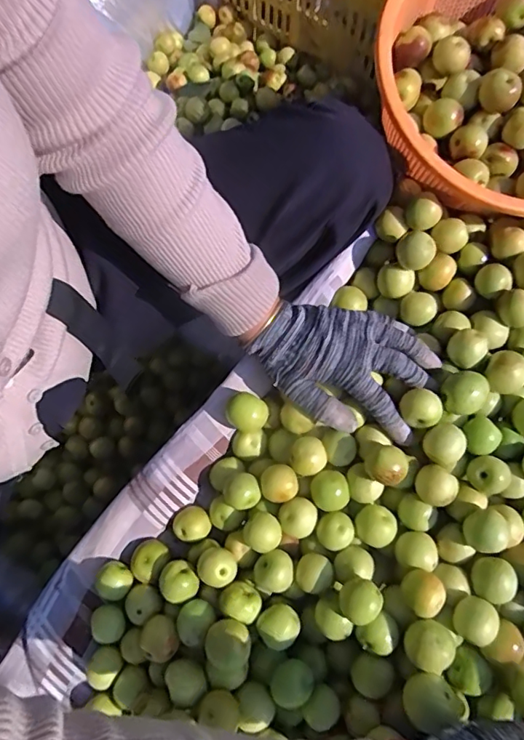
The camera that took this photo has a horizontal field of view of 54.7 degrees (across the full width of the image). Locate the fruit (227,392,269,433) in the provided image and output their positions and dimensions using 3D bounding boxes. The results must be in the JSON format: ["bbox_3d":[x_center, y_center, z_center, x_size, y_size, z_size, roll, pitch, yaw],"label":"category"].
[{"bbox_3d":[-0.013,0.039,0.444,0.035,0.026,0.031,27,79,7],"label":"fruit"}]

